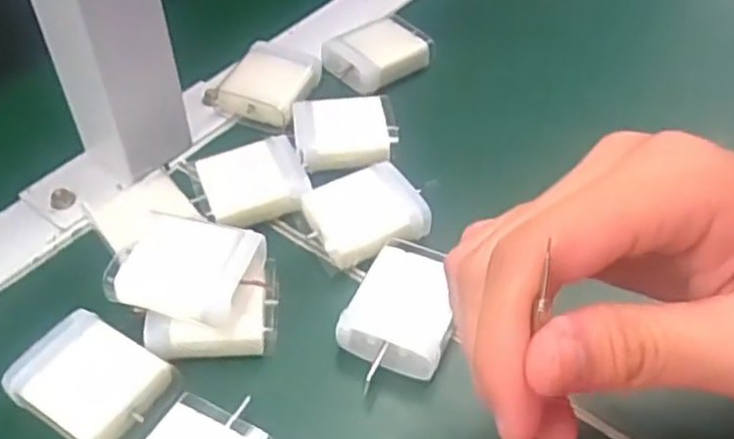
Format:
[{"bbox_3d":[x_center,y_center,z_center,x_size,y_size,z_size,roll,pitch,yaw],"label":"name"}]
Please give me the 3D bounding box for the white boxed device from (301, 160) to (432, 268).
[{"bbox_3d":[-0.001,-0.004,0.339,0.049,0.014,0.042,-16,47,-13],"label":"white boxed device"}]

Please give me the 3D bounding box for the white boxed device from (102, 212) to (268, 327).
[{"bbox_3d":[-0.074,0.019,0.298,0.056,0.013,0.041,8,46,11],"label":"white boxed device"}]

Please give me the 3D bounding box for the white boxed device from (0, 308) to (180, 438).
[{"bbox_3d":[-0.105,0.060,0.281,0.053,0.012,0.042,22,50,23],"label":"white boxed device"}]

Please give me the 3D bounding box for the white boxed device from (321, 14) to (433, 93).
[{"bbox_3d":[0.007,-0.094,0.426,0.052,0.020,0.043,-27,50,-22],"label":"white boxed device"}]

